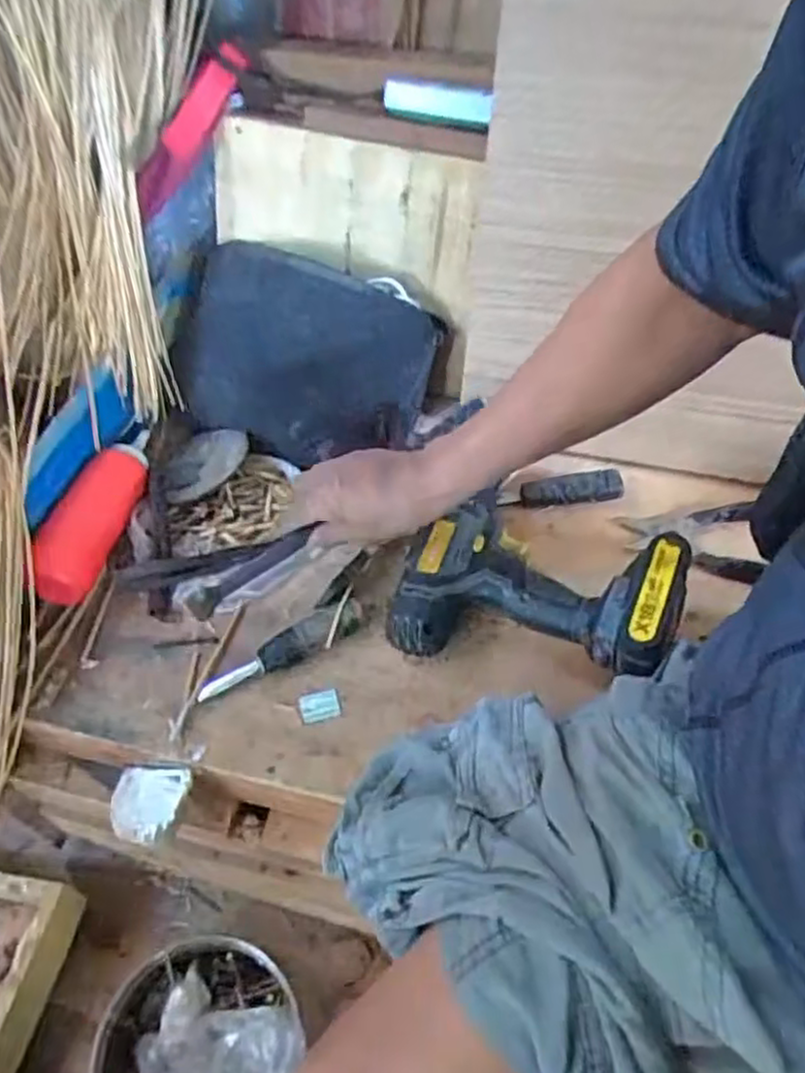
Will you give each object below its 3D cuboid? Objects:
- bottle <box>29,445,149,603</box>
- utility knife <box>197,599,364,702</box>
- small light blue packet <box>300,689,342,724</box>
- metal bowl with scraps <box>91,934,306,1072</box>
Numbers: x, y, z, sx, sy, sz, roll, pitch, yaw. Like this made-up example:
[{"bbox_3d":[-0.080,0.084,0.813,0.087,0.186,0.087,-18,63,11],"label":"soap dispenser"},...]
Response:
[{"bbox_3d":[-0.258,-0.015,0.608,0.037,0.051,0.151,8,54,7],"label":"bottle"},{"bbox_3d":[-0.091,0.088,0.560,0.134,0.022,0.028,-30,58,-20],"label":"utility knife"},{"bbox_3d":[-0.062,0.126,0.543,0.029,0.004,0.022,-14,54,-9],"label":"small light blue packet"},{"bbox_3d":[-0.176,0.442,0.625,0.170,0.092,0.167,0,53,0],"label":"metal bowl with scraps"}]

